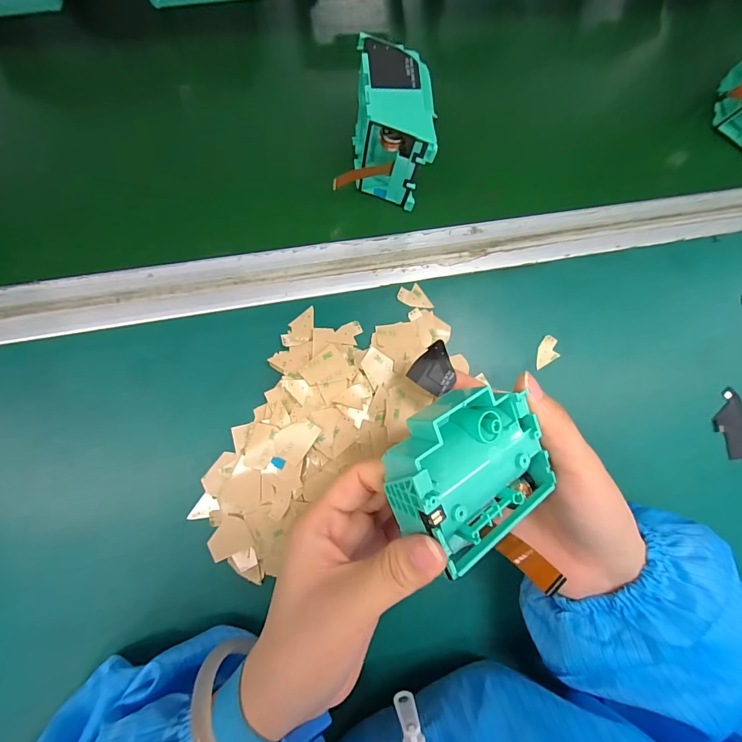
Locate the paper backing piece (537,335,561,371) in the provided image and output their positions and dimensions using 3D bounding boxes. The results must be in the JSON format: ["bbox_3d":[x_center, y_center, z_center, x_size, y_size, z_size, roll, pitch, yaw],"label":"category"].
[{"bbox_3d":[0.132,-0.012,0.289,0.016,0.004,0.026,32,83,-6],"label":"paper backing piece"}]

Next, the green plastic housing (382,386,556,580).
[{"bbox_3d":[0.043,0.045,0.184,0.076,0.032,0.064,-28,100,-28],"label":"green plastic housing"}]

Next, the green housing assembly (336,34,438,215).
[{"bbox_3d":[0.007,-0.155,0.257,0.054,0.073,0.069,0,82,-7],"label":"green housing assembly"}]

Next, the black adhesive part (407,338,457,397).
[{"bbox_3d":[0.041,0.000,0.239,0.027,0.010,0.028,41,81,-1],"label":"black adhesive part"}]

